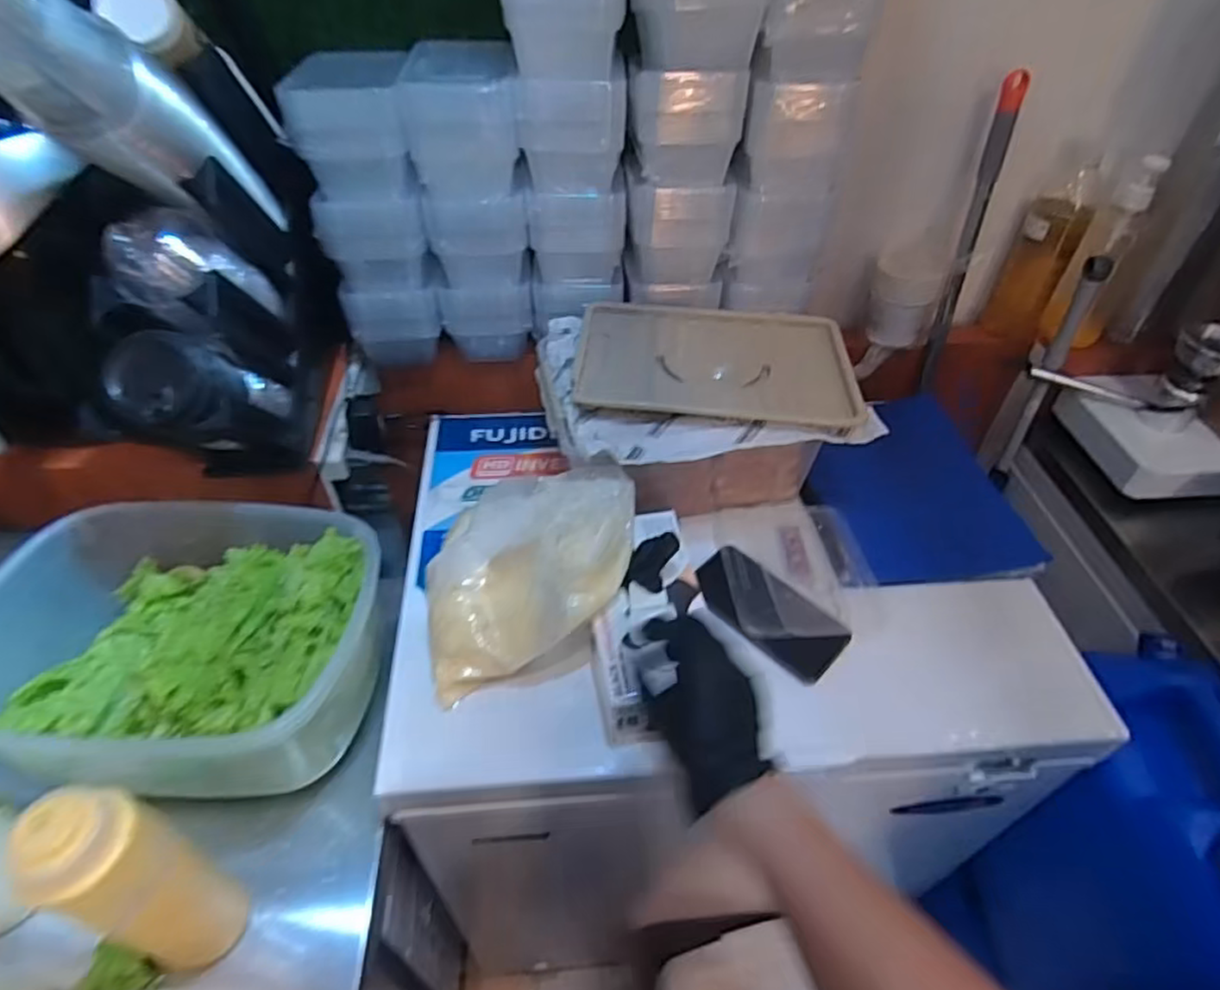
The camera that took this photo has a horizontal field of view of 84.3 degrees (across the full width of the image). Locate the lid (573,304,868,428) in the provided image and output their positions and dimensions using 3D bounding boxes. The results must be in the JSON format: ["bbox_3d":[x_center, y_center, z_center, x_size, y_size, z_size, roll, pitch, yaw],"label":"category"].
[{"bbox_3d":[0.120,-0.161,0.774,0.302,0.015,0.203,5,46,3],"label":"lid"}]

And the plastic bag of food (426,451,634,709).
[{"bbox_3d":[-0.086,0.063,0.681,0.218,0.127,0.191,-12,47,-14],"label":"plastic bag of food"}]

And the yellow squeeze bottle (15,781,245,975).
[{"bbox_3d":[-0.333,0.275,0.479,0.055,0.236,0.068,15,47,12],"label":"yellow squeeze bottle"}]

